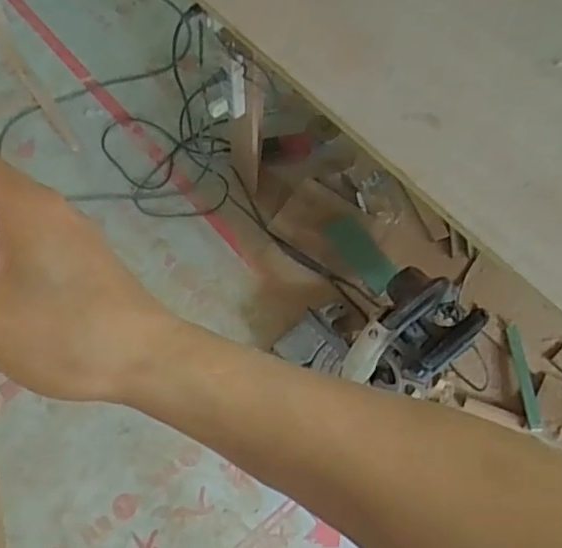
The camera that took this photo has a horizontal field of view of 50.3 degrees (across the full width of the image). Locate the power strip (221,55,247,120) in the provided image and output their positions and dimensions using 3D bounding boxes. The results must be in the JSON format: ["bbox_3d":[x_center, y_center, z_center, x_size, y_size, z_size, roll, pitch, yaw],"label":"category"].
[{"bbox_3d":[-0.104,-0.411,1.314,0.050,0.169,0.042,-7,62,-4],"label":"power strip"}]

